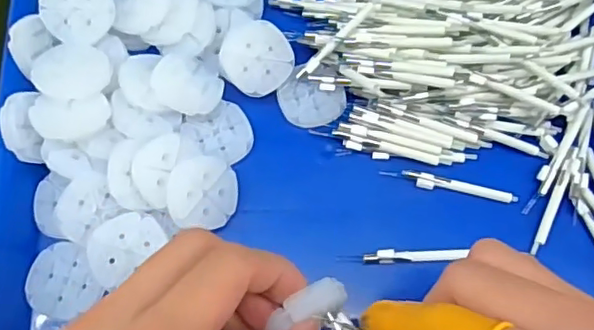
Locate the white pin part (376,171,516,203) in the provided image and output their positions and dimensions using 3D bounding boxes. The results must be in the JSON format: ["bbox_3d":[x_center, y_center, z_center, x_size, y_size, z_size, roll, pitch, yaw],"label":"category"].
[{"bbox_3d":[0.078,0.010,0.294,0.069,0.004,0.007,10,70,2],"label":"white pin part"}]

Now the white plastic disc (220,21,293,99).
[{"bbox_3d":[-0.020,-0.055,0.295,0.035,0.004,0.036,-3,101,-16],"label":"white plastic disc"}]

